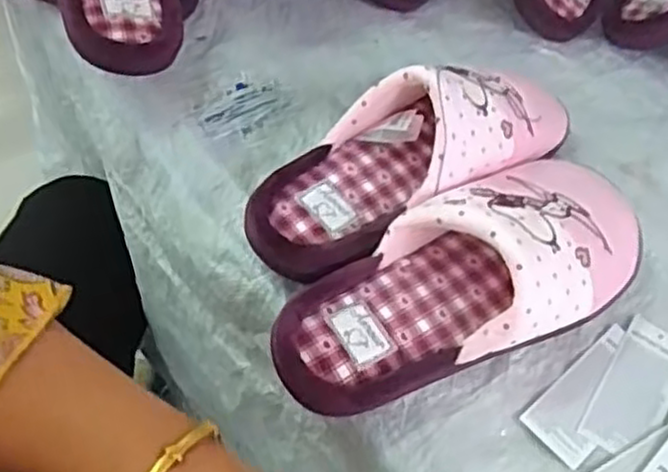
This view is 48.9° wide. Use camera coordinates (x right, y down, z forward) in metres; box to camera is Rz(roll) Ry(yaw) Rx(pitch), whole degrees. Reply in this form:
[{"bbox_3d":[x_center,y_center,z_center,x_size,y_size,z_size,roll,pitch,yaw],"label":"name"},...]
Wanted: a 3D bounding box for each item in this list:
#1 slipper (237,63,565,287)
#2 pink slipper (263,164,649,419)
[{"bbox_3d":[0.055,-0.056,0.467,0.243,0.078,0.084,-29,63,-22],"label":"slipper"},{"bbox_3d":[0.081,0.025,0.418,0.240,0.079,0.100,-29,63,-22],"label":"pink slipper"}]

